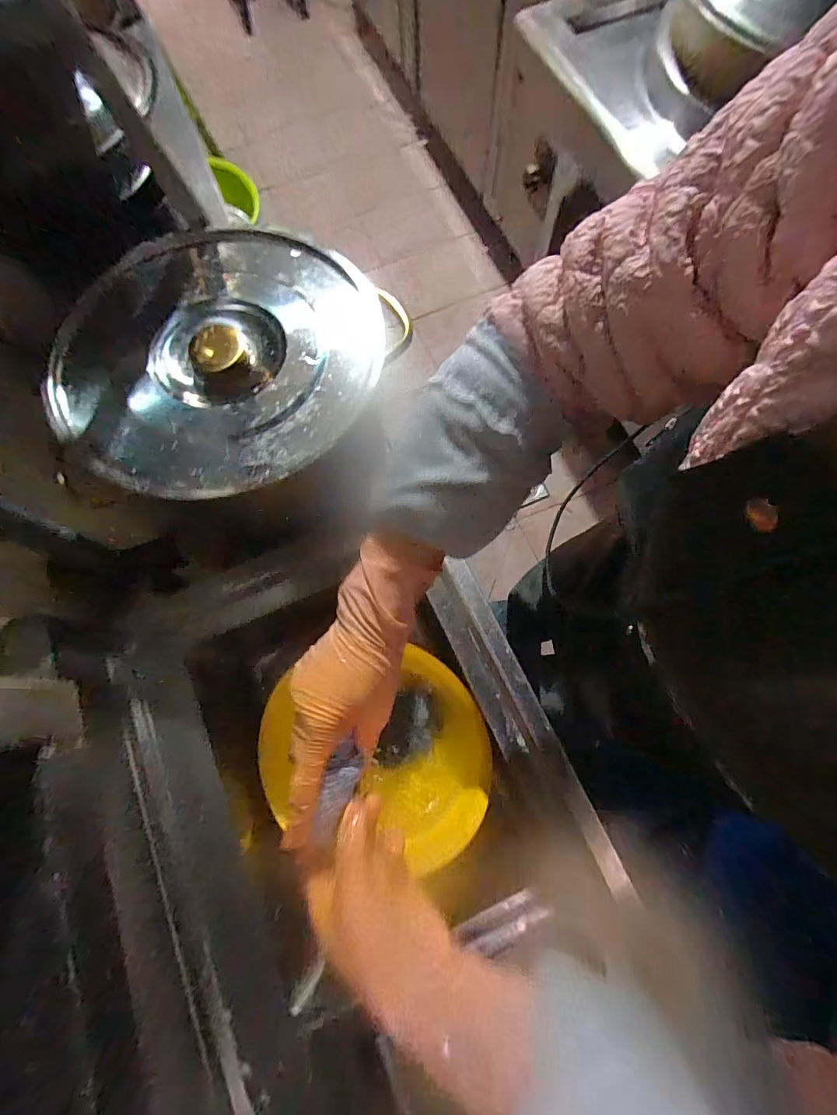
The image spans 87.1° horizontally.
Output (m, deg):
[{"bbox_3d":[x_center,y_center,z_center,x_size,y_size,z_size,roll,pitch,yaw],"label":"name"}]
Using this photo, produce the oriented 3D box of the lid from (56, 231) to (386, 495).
[{"bbox_3d":[-0.207,-0.224,0.479,0.329,0.043,0.345,0,73,1],"label":"lid"}]

